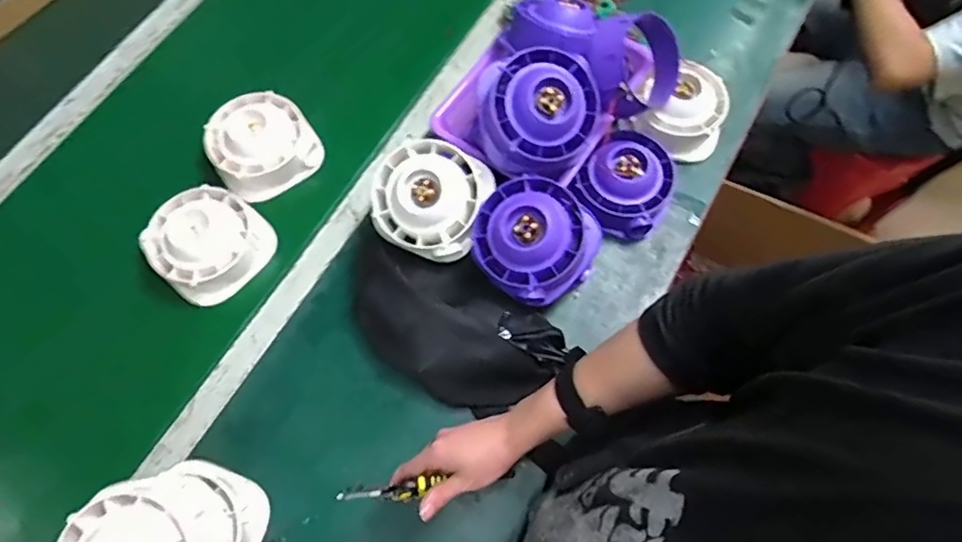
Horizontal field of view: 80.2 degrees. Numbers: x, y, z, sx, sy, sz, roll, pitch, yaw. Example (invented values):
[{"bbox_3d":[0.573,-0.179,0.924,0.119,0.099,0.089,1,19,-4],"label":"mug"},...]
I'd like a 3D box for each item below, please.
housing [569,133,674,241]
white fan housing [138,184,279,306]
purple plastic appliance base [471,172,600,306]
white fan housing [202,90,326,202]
[{"bbox_3d":[0.193,-0.122,0.763,0.114,0.069,0.130,29,70,10],"label":"housing"},{"bbox_3d":[-0.352,-0.041,0.735,0.137,0.060,0.140,-42,74,-17],"label":"white fan housing"},{"bbox_3d":[0.060,-0.037,0.678,0.134,0.070,0.136,-2,81,14],"label":"purple plastic appliance base"},{"bbox_3d":[-0.305,-0.179,0.788,0.142,0.061,0.137,1,67,-1],"label":"white fan housing"}]

